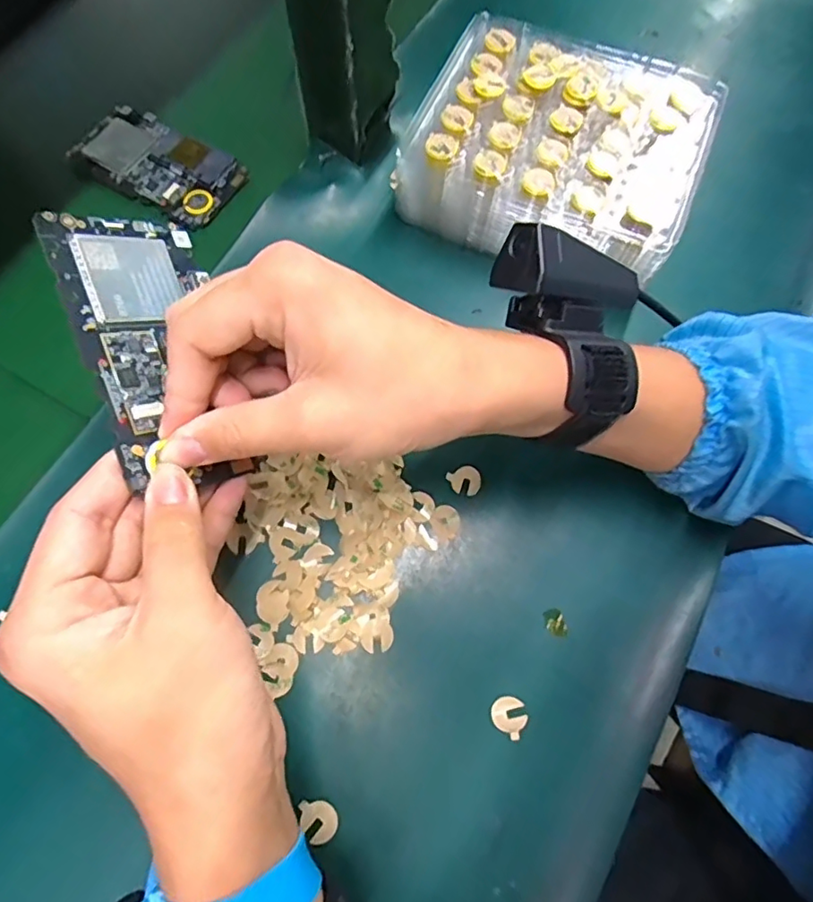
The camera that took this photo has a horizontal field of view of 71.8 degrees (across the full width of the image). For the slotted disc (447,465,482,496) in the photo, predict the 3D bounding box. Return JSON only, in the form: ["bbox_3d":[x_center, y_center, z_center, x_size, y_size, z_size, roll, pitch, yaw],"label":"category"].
[{"bbox_3d":[0.035,0.018,0.328,0.018,0.004,0.018,0,75,0],"label":"slotted disc"}]

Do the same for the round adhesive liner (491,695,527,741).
[{"bbox_3d":[0.053,0.135,0.286,0.018,0.004,0.017,-1,70,3],"label":"round adhesive liner"}]

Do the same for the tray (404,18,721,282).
[{"bbox_3d":[0.101,-0.204,0.390,0.184,0.068,0.158,25,72,7],"label":"tray"}]

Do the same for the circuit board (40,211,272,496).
[{"bbox_3d":[-0.109,-0.044,0.246,0.062,0.006,0.121,-17,89,-46],"label":"circuit board"}]

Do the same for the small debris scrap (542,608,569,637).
[{"bbox_3d":[0.080,0.092,0.302,0.011,0.004,0.014,-10,71,-6],"label":"small debris scrap"}]

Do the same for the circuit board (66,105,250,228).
[{"bbox_3d":[-0.184,-0.213,0.416,0.122,0.010,0.066,31,72,8],"label":"circuit board"}]

